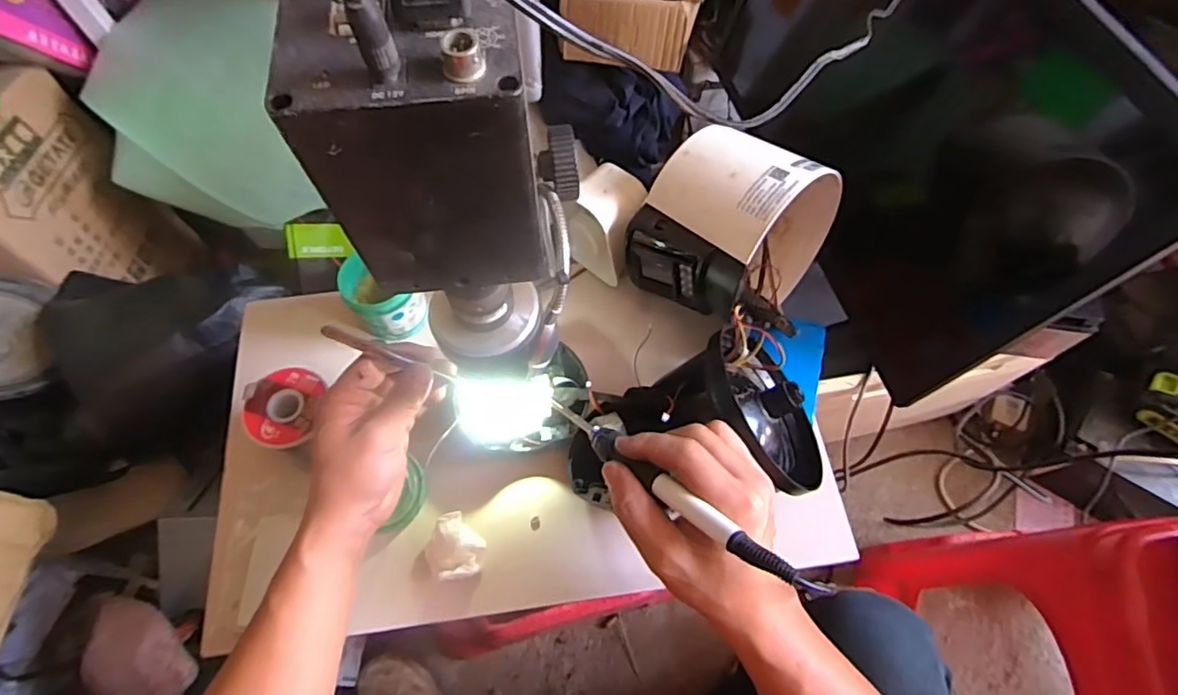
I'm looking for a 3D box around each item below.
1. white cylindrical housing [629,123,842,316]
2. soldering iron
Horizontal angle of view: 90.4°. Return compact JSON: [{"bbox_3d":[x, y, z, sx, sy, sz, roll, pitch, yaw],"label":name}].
[{"bbox_3d":[0.121,-0.104,0.483,0.132,0.126,0.145,33,67,15],"label":"white cylindrical housing"},{"bbox_3d":[0.039,0.076,0.340,0.015,0.021,0.214,-41,43,-19],"label":"soldering iron"}]

